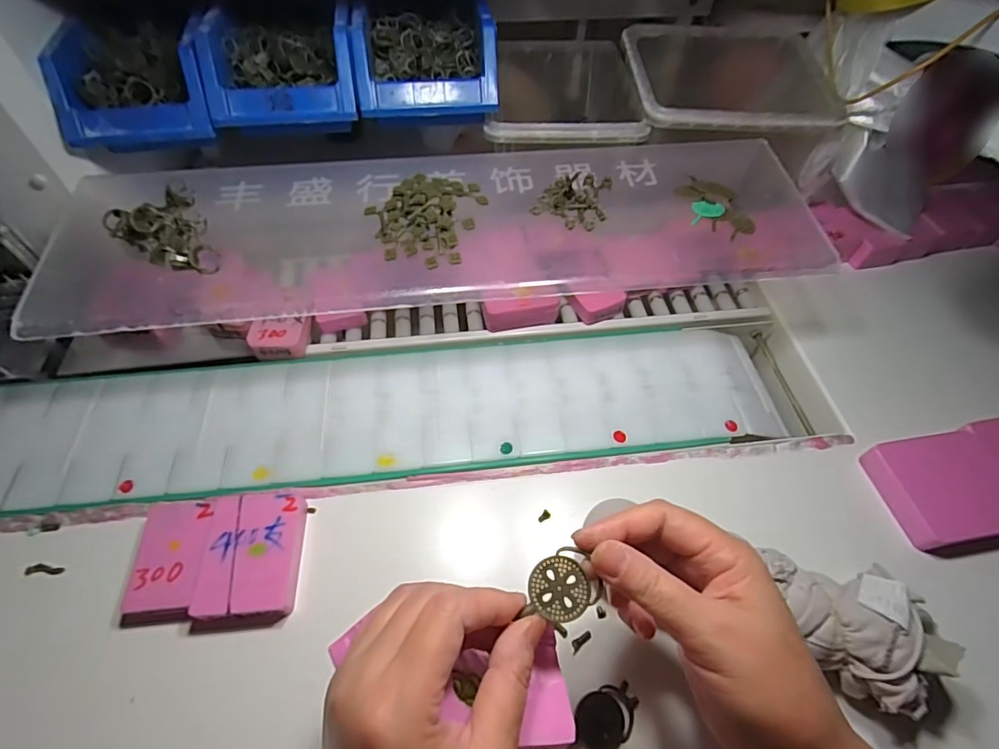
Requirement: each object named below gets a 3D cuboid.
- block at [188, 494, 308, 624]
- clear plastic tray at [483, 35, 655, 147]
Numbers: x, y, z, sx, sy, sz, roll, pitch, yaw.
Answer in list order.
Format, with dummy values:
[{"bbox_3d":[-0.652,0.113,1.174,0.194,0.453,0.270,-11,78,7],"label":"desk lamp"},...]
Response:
[{"bbox_3d":[-0.170,0.124,0.338,0.059,0.019,0.081,-4,58,-3],"label":"block"},{"bbox_3d":[0.059,-0.285,0.547,0.154,0.089,0.202,-3,57,-3],"label":"clear plastic tray"}]

